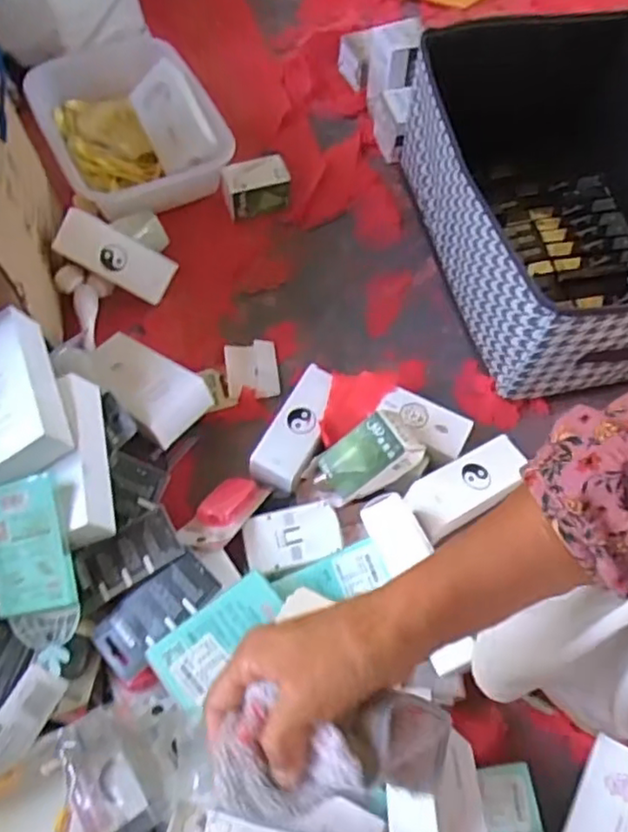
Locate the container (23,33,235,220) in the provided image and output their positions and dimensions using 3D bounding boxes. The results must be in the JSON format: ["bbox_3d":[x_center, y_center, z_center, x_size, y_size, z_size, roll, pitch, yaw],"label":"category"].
[{"bbox_3d":[-0.248,-0.393,0.871,0.215,0.081,0.290,-26,66,-15],"label":"container"}]

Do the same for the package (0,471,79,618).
[{"bbox_3d":[-0.239,0.107,0.531,0.073,0.007,0.109,-17,84,13],"label":"package"}]

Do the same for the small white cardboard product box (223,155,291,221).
[{"bbox_3d":[-0.075,-0.301,0.851,0.087,0.052,0.055,-12,63,-8],"label":"small white cardboard product box"}]

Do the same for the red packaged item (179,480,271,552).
[{"bbox_3d":[-0.087,0.093,0.620,0.046,0.016,0.104,31,42,14],"label":"red packaged item"}]

